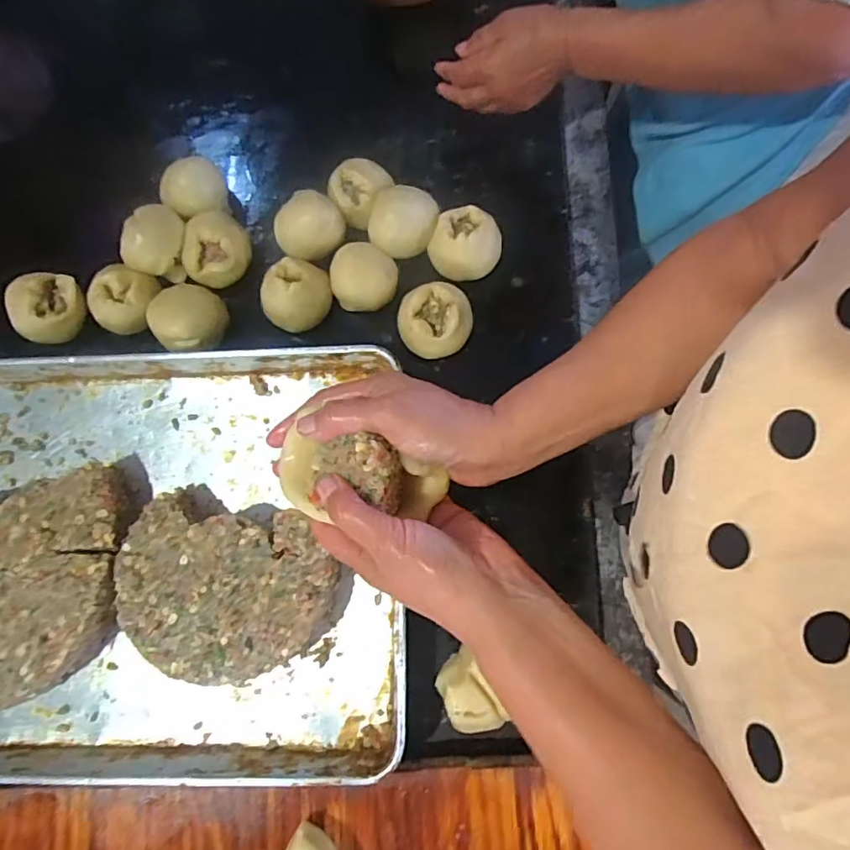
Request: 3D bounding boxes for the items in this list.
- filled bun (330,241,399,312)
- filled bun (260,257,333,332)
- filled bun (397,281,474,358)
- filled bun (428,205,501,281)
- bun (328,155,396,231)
[{"bbox_3d":[-0.066,-0.162,0.613,0.072,0.045,0.069,-4,77,1],"label":"filled bun"},{"bbox_3d":[-0.139,-0.144,0.602,0.072,0.046,0.071,7,78,4],"label":"filled bun"},{"bbox_3d":[0.010,-0.111,0.596,0.077,0.051,0.075,2,78,3],"label":"filled bun"},{"bbox_3d":[0.046,-0.196,0.612,0.070,0.047,0.067,0,78,2],"label":"filled bun"},{"bbox_3d":[-0.073,-0.260,0.626,0.061,0.058,0.069,39,82,10],"label":"bun"}]

